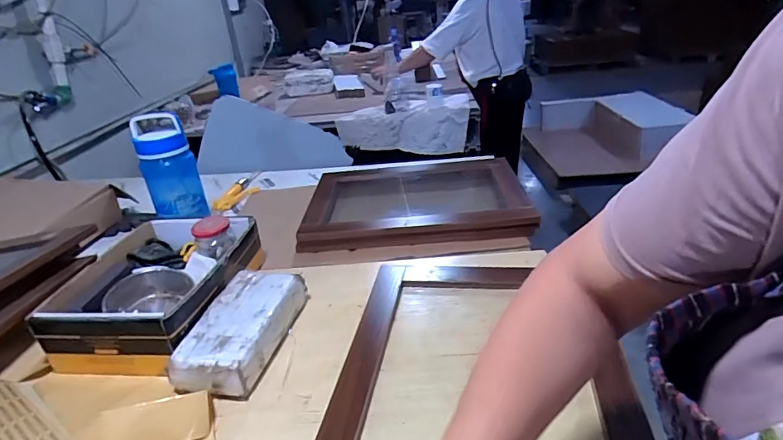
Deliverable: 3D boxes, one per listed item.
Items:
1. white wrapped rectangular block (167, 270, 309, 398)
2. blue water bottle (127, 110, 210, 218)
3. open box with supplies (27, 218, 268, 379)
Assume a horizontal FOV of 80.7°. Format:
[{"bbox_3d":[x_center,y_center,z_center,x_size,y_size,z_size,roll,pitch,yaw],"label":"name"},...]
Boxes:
[{"bbox_3d":[-0.210,0.152,0.660,0.114,0.057,0.208,0,27,9],"label":"white wrapped rectangular block"},{"bbox_3d":[-0.442,-0.100,0.925,0.102,0.209,0.090,-18,29,-23],"label":"blue water bottle"},{"bbox_3d":[-0.379,0.102,0.753,0.245,0.101,0.305,-1,26,6],"label":"open box with supplies"}]

